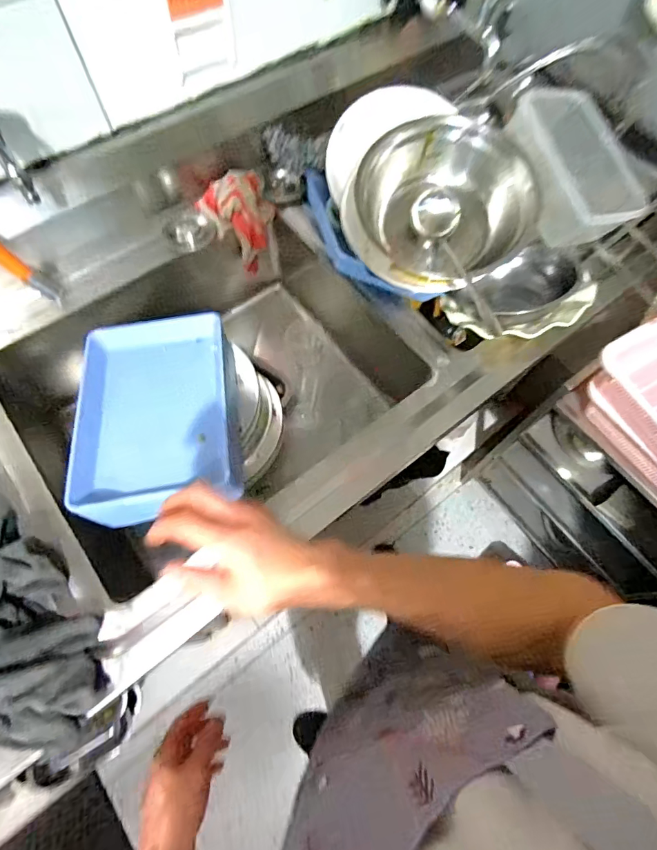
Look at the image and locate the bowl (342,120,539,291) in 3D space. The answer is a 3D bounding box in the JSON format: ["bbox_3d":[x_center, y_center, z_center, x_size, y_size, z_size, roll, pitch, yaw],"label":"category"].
[{"bbox_3d":[0.156,-0.314,0.620,0.247,0.117,0.247,-1,96,-7],"label":"bowl"}]

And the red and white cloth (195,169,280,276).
[{"bbox_3d":[-0.154,-0.342,0.745,0.121,0.158,0.080,-12,68,-6],"label":"red and white cloth"}]

